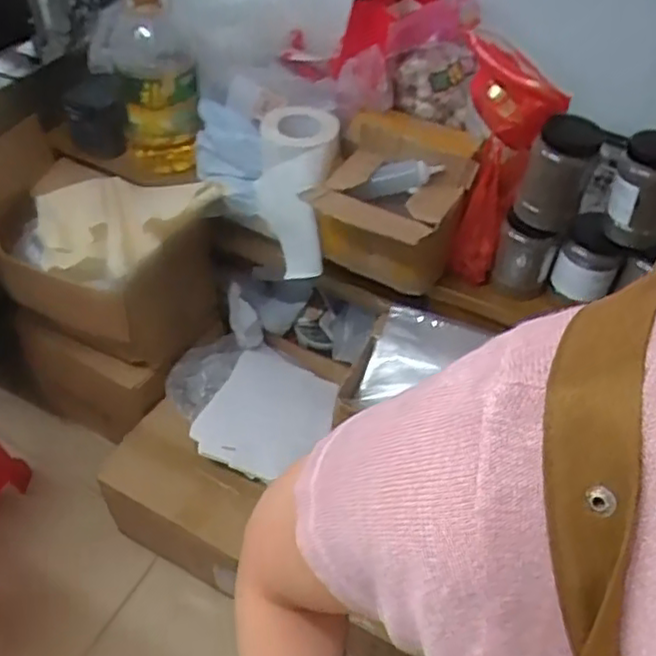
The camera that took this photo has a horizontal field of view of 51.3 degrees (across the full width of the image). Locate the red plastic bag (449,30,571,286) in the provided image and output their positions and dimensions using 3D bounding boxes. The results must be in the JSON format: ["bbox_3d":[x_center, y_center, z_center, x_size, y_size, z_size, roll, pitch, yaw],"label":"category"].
[{"bbox_3d":[0.243,-0.256,1.070,0.156,0.365,0.122,37,55,26],"label":"red plastic bag"}]

